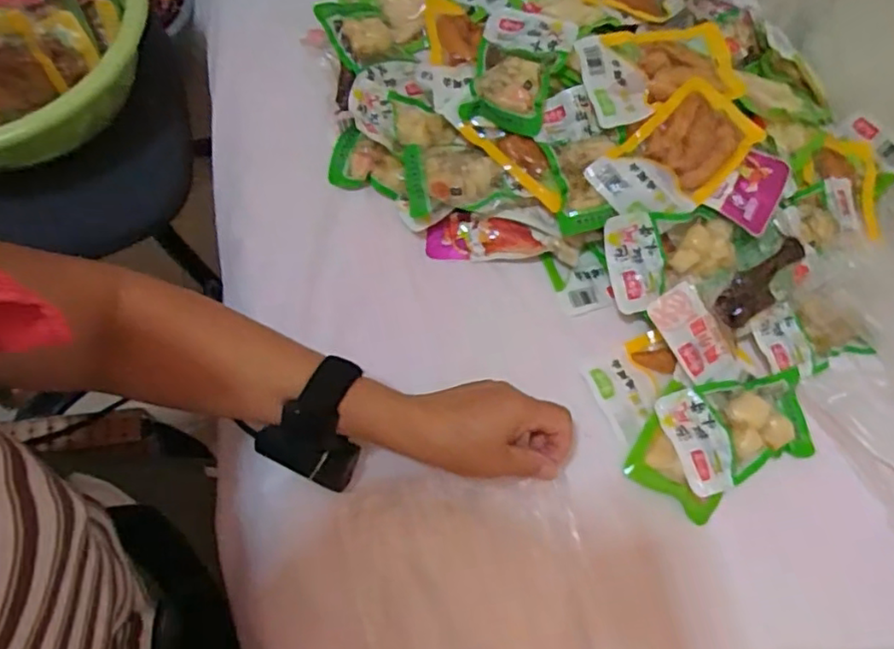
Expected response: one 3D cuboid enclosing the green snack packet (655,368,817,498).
[{"bbox_3d":[0.230,0.083,0.499,0.113,0.027,0.078,-14,69,-8],"label":"green snack packet"}]

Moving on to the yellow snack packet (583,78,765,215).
[{"bbox_3d":[0.193,-0.141,0.527,0.138,0.035,0.079,-38,75,-16],"label":"yellow snack packet"}]

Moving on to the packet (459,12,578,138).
[{"bbox_3d":[0.065,-0.228,0.564,0.078,0.031,0.127,14,68,3],"label":"packet"}]

